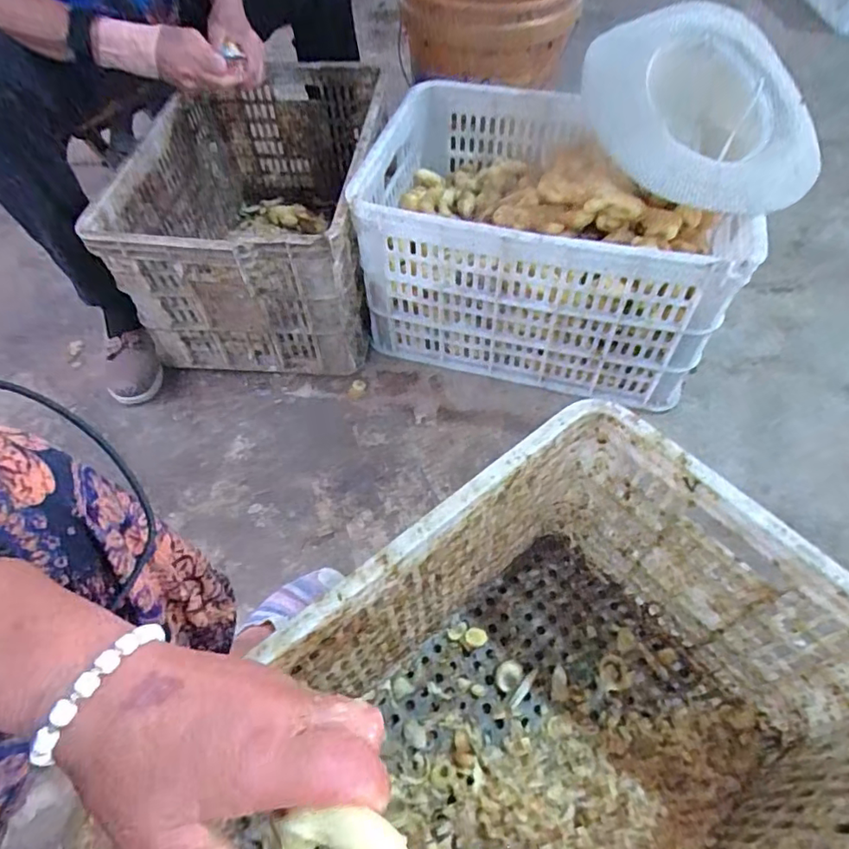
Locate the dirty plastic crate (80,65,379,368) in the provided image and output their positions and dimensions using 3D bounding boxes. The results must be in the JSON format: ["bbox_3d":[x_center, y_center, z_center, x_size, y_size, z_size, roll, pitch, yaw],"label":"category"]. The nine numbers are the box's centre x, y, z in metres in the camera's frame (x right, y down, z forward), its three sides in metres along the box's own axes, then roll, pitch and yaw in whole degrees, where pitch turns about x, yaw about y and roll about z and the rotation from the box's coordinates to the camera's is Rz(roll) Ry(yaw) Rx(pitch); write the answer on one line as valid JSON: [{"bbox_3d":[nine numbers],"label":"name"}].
[{"bbox_3d":[-0.266,-0.367,0.970,0.354,0.284,0.548,2,55,3],"label":"dirty plastic crate"}]

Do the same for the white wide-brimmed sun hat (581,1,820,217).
[{"bbox_3d":[0.393,-0.430,0.762,0.245,0.125,0.339,-10,56,-5],"label":"white wide-brimmed sun hat"}]

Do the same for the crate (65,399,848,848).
[{"bbox_3d":[0.085,0.293,0.473,0.517,0.278,0.353,-35,62,-21],"label":"crate"}]

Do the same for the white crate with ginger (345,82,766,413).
[{"bbox_3d":[0.194,-0.293,0.901,0.511,0.293,0.375,12,57,10],"label":"white crate with ginger"}]

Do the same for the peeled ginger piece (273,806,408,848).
[{"bbox_3d":[-0.033,0.166,0.221,0.054,0.014,0.020,-4,53,15],"label":"peeled ginger piece"}]

